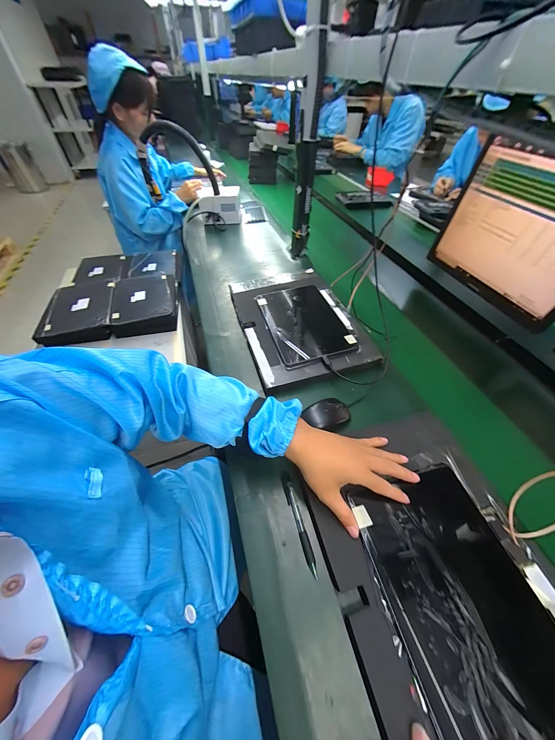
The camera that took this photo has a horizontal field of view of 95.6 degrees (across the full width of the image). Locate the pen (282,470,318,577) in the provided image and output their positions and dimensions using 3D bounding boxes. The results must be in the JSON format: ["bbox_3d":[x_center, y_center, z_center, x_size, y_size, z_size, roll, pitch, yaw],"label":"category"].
[{"bbox_3d":[0.029,0.218,0.369,0.014,0.007,0.136,-12,52,-11],"label":"pen"}]

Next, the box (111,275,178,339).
[{"bbox_3d":[-0.420,-0.214,0.816,0.194,0.062,0.262,-17,53,-14],"label":"box"}]

